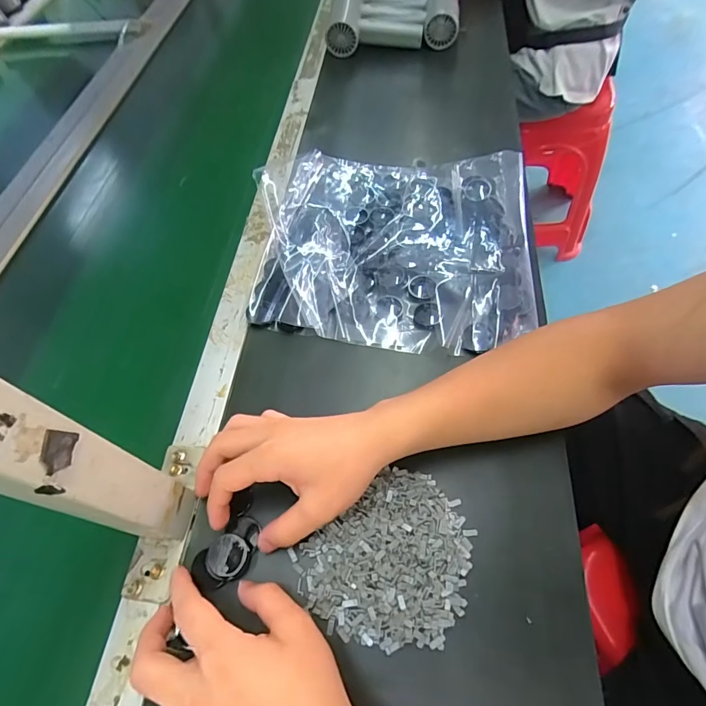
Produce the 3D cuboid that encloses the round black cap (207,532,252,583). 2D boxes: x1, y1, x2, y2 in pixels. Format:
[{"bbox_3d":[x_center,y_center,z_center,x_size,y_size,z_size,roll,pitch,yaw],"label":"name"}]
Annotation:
[{"bbox_3d":[-0.099,0.161,0.343,0.035,0.006,0.033,-2,59,3],"label":"round black cap"}]

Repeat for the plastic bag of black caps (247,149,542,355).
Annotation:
[{"bbox_3d":[0.040,-0.129,0.496,0.318,0.038,0.263,5,59,10],"label":"plastic bag of black caps"}]

